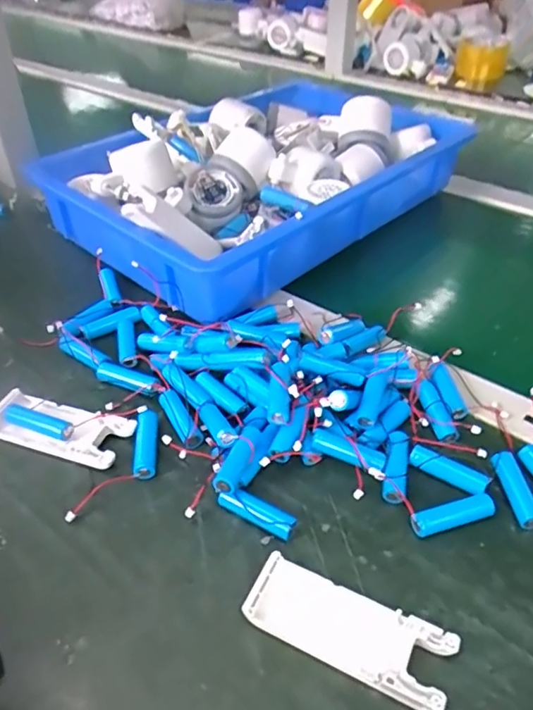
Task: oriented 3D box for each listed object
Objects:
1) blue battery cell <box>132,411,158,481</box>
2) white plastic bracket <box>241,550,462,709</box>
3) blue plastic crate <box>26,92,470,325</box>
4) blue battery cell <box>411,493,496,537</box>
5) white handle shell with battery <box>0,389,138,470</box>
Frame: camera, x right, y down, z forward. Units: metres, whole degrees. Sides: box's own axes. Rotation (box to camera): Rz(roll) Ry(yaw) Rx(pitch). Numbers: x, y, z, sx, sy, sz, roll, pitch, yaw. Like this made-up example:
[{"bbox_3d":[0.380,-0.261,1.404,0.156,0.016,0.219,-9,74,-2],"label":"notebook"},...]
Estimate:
[{"bbox_3d":[-0.083,0.061,0.380,0.014,0.015,0.049,-3,41,-2],"label":"blue battery cell"},{"bbox_3d":[0.042,0.144,0.291,0.105,0.011,0.039,18,45,20],"label":"white plastic bracket"},{"bbox_3d":[-0.003,-0.212,0.620,0.292,0.083,0.429,33,51,32],"label":"blue plastic crate"},{"bbox_3d":[0.115,0.098,0.339,0.052,0.012,0.012,-13,43,-13],"label":"blue battery cell"},{"bbox_3d":[-0.147,0.053,0.392,0.101,0.015,0.040,12,43,14],"label":"white handle shell with battery"}]

